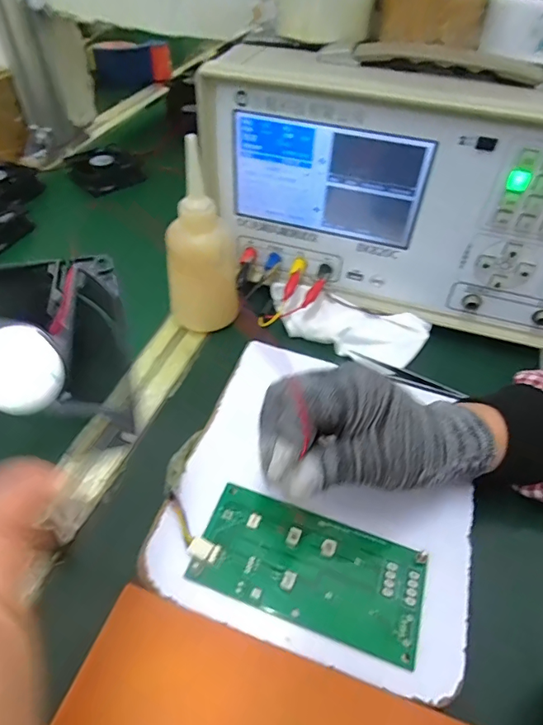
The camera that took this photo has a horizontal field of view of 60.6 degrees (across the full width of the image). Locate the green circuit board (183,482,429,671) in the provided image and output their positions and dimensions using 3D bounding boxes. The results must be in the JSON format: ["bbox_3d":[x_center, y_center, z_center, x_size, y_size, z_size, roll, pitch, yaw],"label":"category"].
[{"bbox_3d":[0.023,0.120,0.279,0.134,0.008,0.065,16,49,12],"label":"green circuit board"}]

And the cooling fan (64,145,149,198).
[{"bbox_3d":[-0.220,-0.258,0.617,0.081,0.025,0.078,-26,54,-24],"label":"cooling fan"}]

